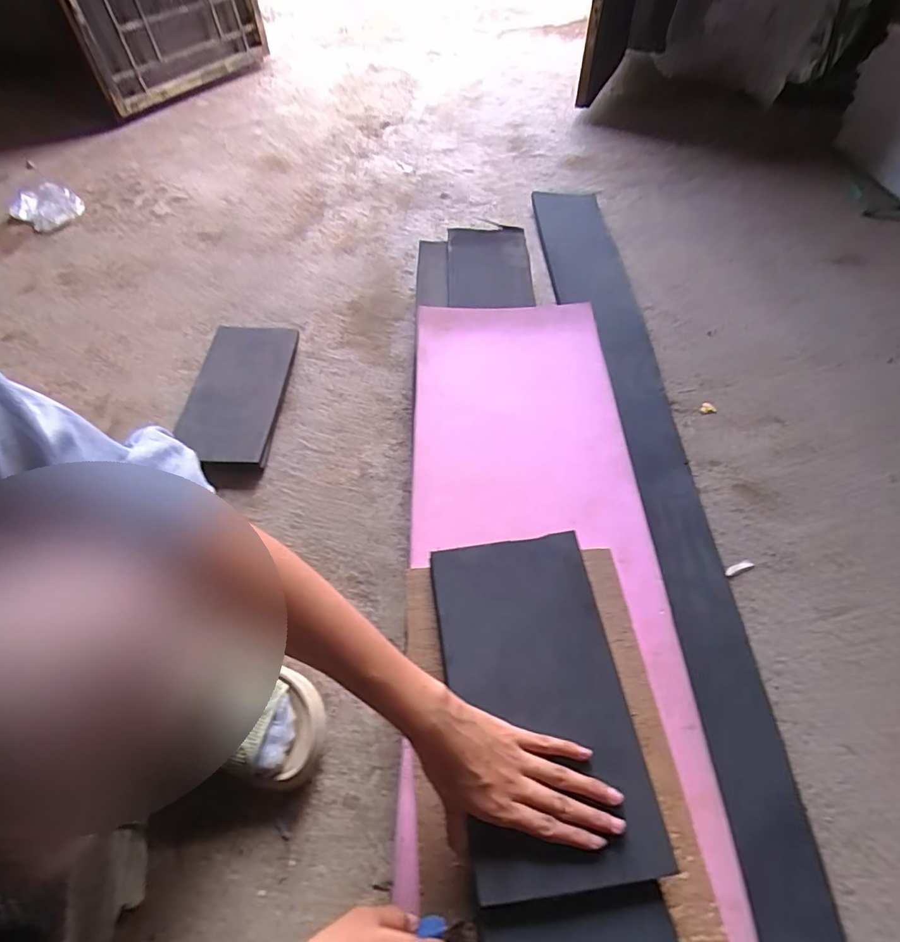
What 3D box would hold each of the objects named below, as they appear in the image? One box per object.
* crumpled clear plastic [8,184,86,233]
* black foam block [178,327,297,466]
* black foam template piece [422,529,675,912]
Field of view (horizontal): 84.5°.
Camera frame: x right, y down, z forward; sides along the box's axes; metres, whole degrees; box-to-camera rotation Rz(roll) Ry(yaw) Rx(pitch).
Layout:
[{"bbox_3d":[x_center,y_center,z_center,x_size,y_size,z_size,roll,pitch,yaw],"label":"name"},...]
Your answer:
[{"bbox_3d":[-0.933,-0.610,1.142,0.146,0.031,0.121,25,58,18],"label":"crumpled clear plastic"},{"bbox_3d":[-0.326,-0.125,0.773,0.138,0.029,0.272,0,54,1],"label":"black foam block"},{"bbox_3d":[0.074,0.189,0.436,0.148,0.017,0.280,-7,54,-4],"label":"black foam template piece"}]

